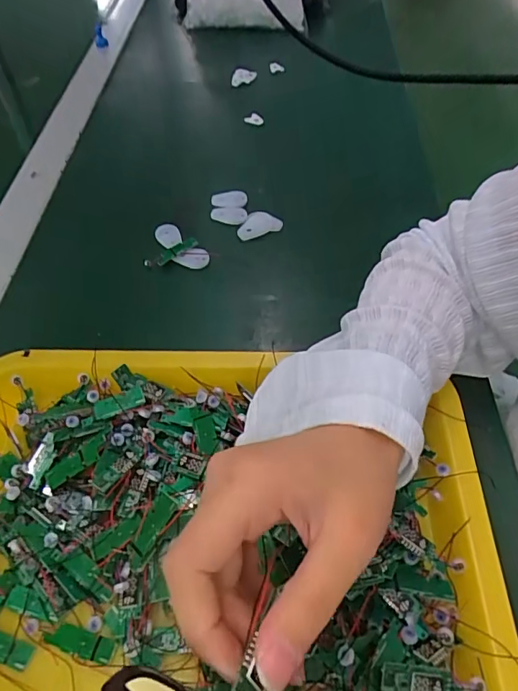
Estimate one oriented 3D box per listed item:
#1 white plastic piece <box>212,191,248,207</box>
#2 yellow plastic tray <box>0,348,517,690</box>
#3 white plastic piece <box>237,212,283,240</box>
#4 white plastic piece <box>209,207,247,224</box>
[{"bbox_3d":[-0.030,-0.149,0.490,0.036,0.009,0.022,-4,53,-1],"label":"white plastic piece"},{"bbox_3d":[-0.047,0.114,0.273,0.356,0.037,0.263,0,53,2],"label":"yellow plastic tray"},{"bbox_3d":[-0.001,-0.117,0.462,0.042,0.014,0.022,-22,55,-14],"label":"white plastic piece"},{"bbox_3d":[-0.029,-0.130,0.473,0.035,0.005,0.025,2,53,3],"label":"white plastic piece"}]

